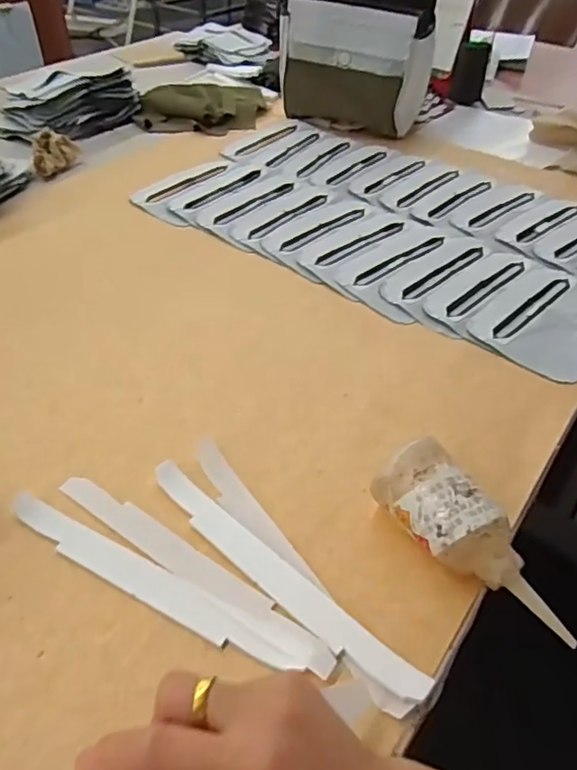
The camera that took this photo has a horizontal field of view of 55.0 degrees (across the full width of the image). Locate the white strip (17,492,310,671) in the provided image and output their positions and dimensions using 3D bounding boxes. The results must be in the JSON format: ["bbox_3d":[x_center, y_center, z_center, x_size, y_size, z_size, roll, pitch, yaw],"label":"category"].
[{"bbox_3d":[-0.104,0.142,0.405,0.253,0.006,0.027,21,49,20],"label":"white strip"}]

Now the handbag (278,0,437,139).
[{"bbox_3d":[0.112,-0.567,0.966,0.258,0.213,0.091,19,49,17],"label":"handbag"}]

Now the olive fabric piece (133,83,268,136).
[{"bbox_3d":[-0.159,-0.516,1.024,0.240,0.048,0.123,-5,46,-6],"label":"olive fabric piece"}]

